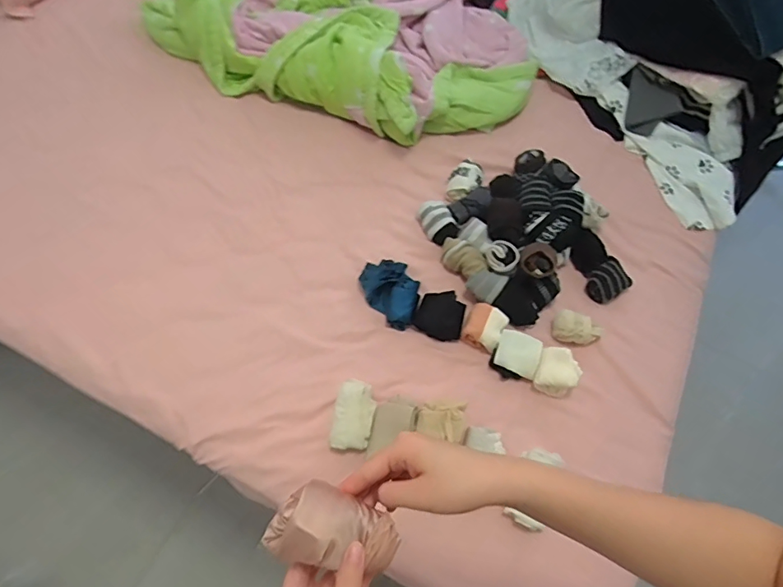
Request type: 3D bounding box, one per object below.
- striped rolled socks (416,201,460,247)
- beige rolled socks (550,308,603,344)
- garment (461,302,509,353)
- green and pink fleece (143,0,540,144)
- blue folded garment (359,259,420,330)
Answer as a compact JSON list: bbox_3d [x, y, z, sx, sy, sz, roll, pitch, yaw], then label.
[{"bbox_3d":[0.087,-0.134,0.894,0.057,0.036,0.095,-17,66,-12],"label":"striped rolled socks"},{"bbox_3d":[0.321,0.061,0.818,0.079,0.031,0.049,17,64,3],"label":"beige rolled socks"},{"bbox_3d":[0.156,0.056,0.808,0.066,0.041,0.070,30,65,11],"label":"garment"},{"bbox_3d":[-0.081,-0.641,1.056,0.840,0.110,0.566,21,67,5],"label":"green and pink fleece"},{"bbox_3d":[0.002,-0.010,0.828,0.094,0.037,0.130,-38,72,-20],"label":"blue folded garment"}]

